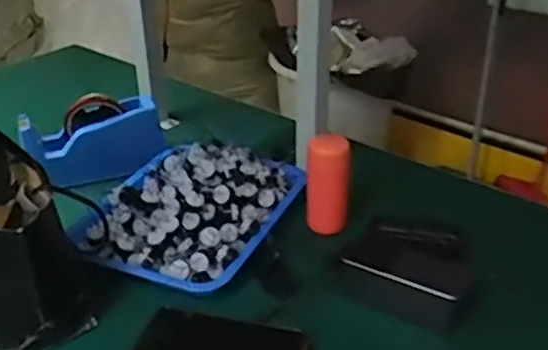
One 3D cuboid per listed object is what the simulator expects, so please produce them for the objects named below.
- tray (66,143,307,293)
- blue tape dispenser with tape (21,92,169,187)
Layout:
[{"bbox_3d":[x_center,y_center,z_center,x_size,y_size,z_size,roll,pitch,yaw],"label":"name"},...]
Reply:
[{"bbox_3d":[-0.096,0.022,0.805,0.215,0.071,0.268,15,33,24],"label":"tray"},{"bbox_3d":[-0.258,-0.050,0.934,0.187,0.093,0.093,-12,32,-20],"label":"blue tape dispenser with tape"}]

